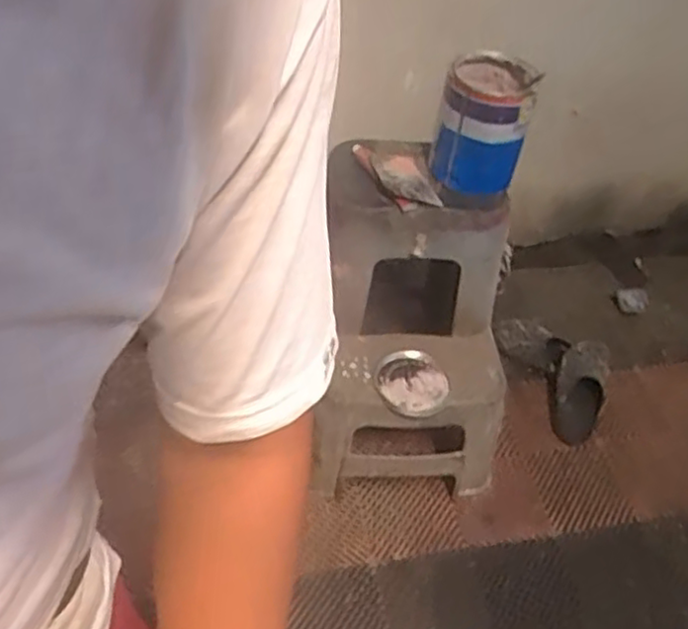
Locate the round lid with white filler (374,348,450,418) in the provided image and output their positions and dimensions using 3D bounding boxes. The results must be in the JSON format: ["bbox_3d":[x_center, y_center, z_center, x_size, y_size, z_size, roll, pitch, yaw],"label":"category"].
[{"bbox_3d":[0.134,0.132,1.417,0.135,0.027,0.143,0,55,1],"label":"round lid with white filler"}]

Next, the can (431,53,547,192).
[{"bbox_3d":[0.254,-0.361,1.326,0.150,0.202,0.186,10,46,4],"label":"can"}]

